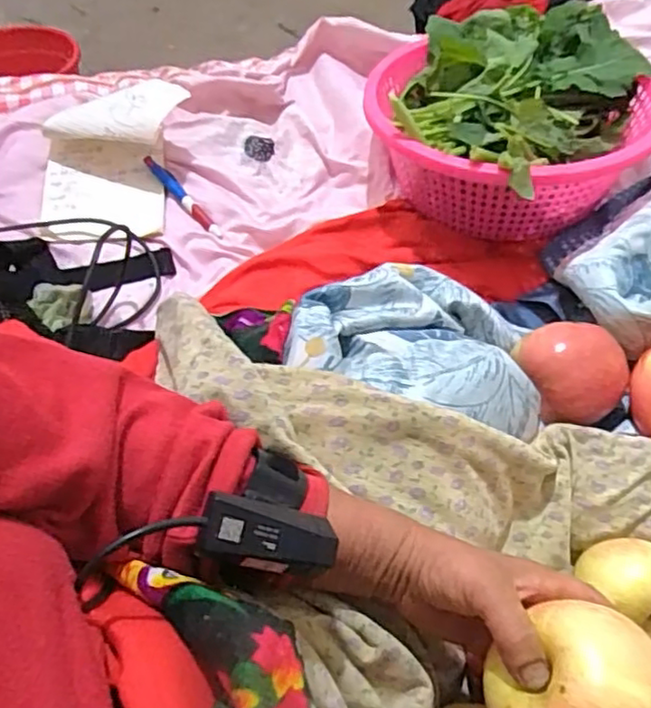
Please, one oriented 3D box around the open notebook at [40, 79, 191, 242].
[{"bbox_3d":[-0.232,-0.212,0.710,0.163,0.078,0.175,-5,56,-4],"label":"open notebook"}]

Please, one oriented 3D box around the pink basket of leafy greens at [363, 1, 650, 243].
[{"bbox_3d":[0.197,-0.246,0.724,0.302,0.141,0.325,11,56,7],"label":"pink basket of leafy greens"}]

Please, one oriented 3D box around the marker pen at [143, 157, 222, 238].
[{"bbox_3d":[-0.161,-0.177,0.730,0.015,0.019,0.140,-33,62,-21],"label":"marker pen"}]

